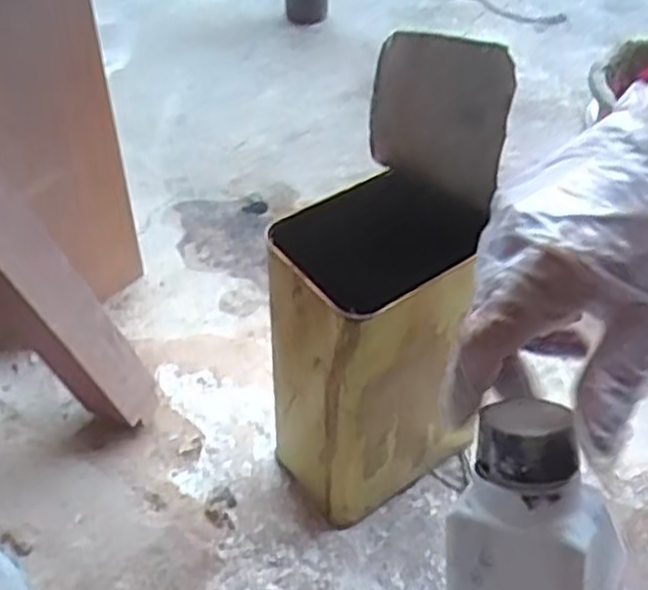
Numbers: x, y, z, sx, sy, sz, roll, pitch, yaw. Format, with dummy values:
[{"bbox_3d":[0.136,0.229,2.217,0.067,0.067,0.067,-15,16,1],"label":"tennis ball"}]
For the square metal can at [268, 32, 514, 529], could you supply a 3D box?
[{"bbox_3d":[0.039,0.014,0.579,0.148,0.376,0.112,-27,50,-30],"label":"square metal can"}]

